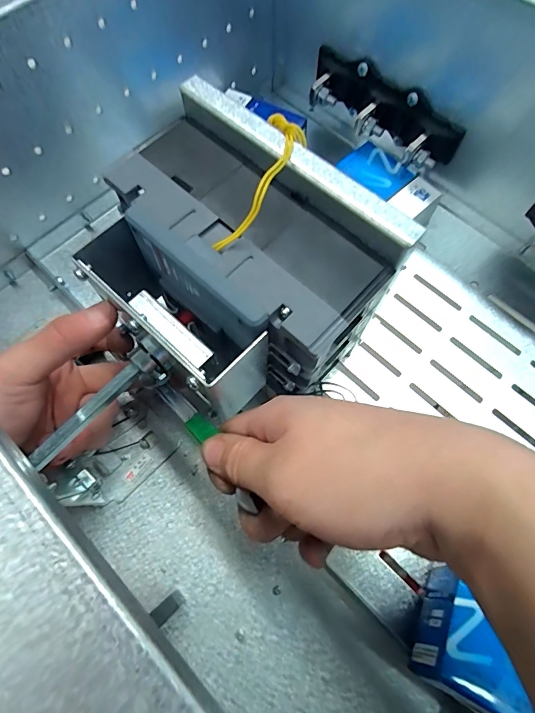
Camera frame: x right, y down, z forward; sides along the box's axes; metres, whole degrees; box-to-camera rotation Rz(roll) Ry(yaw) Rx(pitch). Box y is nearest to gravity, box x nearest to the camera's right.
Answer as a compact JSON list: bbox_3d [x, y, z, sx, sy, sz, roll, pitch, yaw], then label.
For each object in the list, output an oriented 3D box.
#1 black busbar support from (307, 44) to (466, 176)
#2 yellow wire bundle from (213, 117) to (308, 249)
[{"bbox_3d":[0.096,-0.221,0.348,0.150,0.031,0.040,42,74,15],"label":"black busbar support"},{"bbox_3d":[-0.002,-0.094,0.209,0.024,0.025,0.084,20,70,7],"label":"yellow wire bundle"}]

